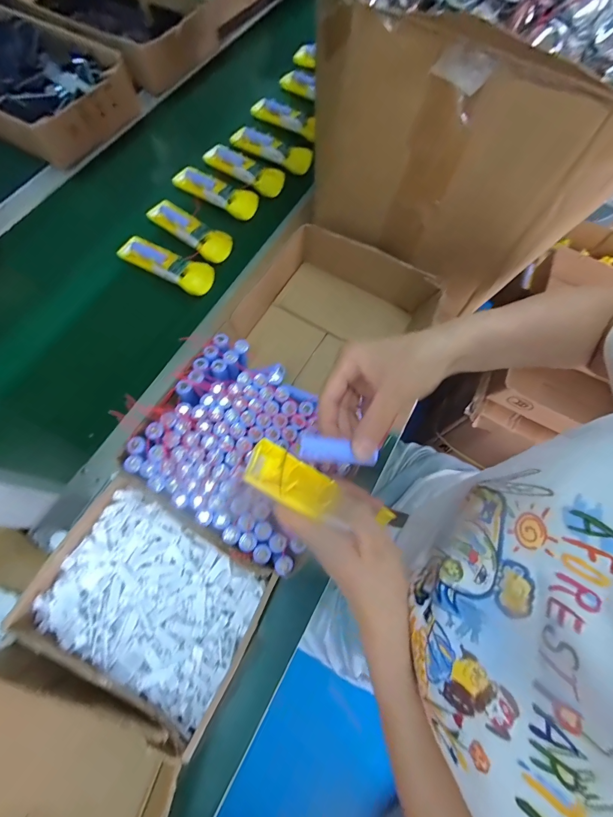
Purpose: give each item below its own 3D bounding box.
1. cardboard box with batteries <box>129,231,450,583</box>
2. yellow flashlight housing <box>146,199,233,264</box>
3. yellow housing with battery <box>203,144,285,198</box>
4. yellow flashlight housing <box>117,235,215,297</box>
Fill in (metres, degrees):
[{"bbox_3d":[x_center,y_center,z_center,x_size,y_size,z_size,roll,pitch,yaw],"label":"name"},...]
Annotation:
[{"bbox_3d":[-0.012,-0.037,0.481,0.265,0.131,0.428,30,73,10],"label":"cardboard box with batteries"},{"bbox_3d":[-0.201,-0.307,0.580,0.175,0.023,0.048,37,74,12],"label":"yellow flashlight housing"},{"bbox_3d":[-0.117,-0.448,0.631,0.163,0.034,0.053,29,73,9],"label":"yellow housing with battery"},{"bbox_3d":[-0.223,-0.233,0.552,0.169,0.024,0.053,29,73,10],"label":"yellow flashlight housing"}]

